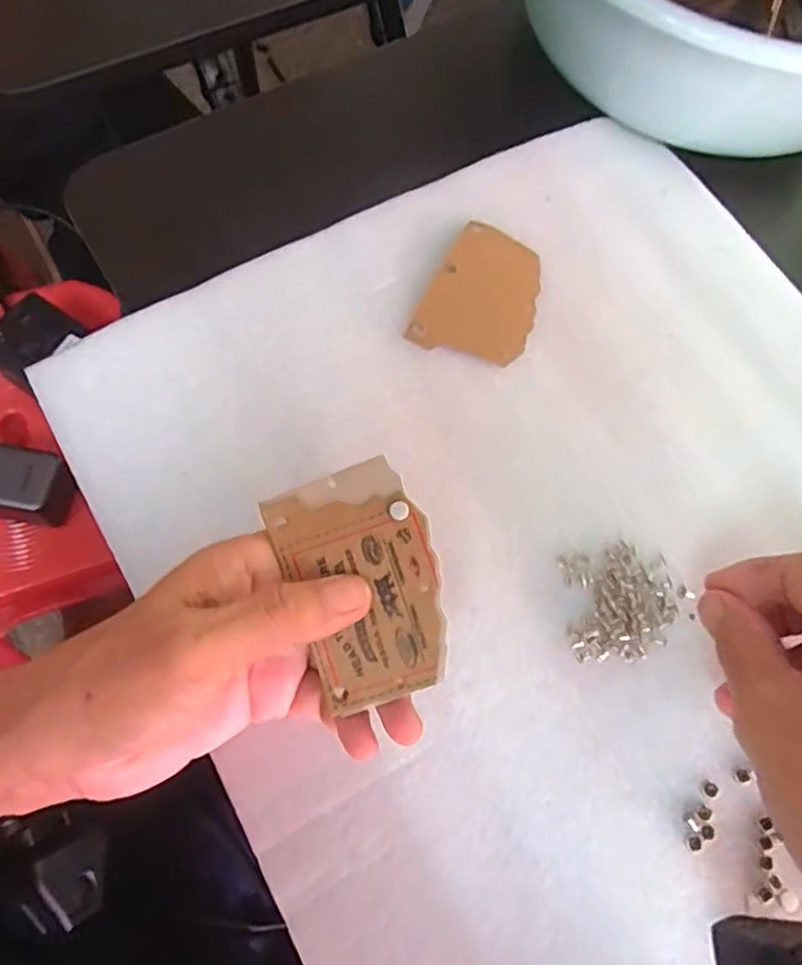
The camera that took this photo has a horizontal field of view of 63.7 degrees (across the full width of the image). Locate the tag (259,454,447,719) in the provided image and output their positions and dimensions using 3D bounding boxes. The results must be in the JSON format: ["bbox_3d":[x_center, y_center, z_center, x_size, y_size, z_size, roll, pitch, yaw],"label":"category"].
[{"bbox_3d":[-0.013,0.037,0.236,0.053,0.004,0.083,-20,86,6],"label":"tag"}]

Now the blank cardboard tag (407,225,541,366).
[{"bbox_3d":[0.042,-0.093,0.328,0.055,0.004,0.075,28,78,1],"label":"blank cardboard tag"}]

